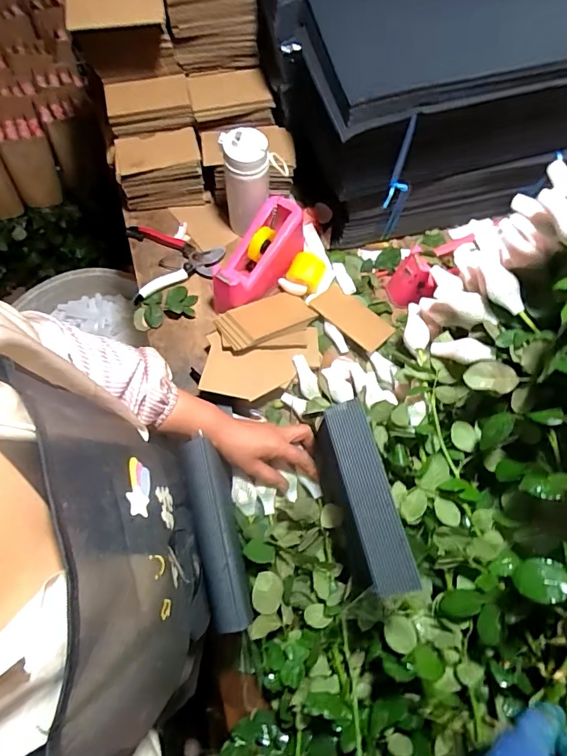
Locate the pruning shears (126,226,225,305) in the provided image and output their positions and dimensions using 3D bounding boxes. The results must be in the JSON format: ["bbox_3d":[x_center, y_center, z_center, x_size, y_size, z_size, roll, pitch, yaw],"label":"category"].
[{"bbox_3d":[-0.195,-0.221,0.805,0.166,0.020,0.156,-10,71,-4],"label":"pruning shears"}]

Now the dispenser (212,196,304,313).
[{"bbox_3d":[-0.044,-0.200,0.751,0.081,0.079,0.206,35,74,11],"label":"dispenser"}]

